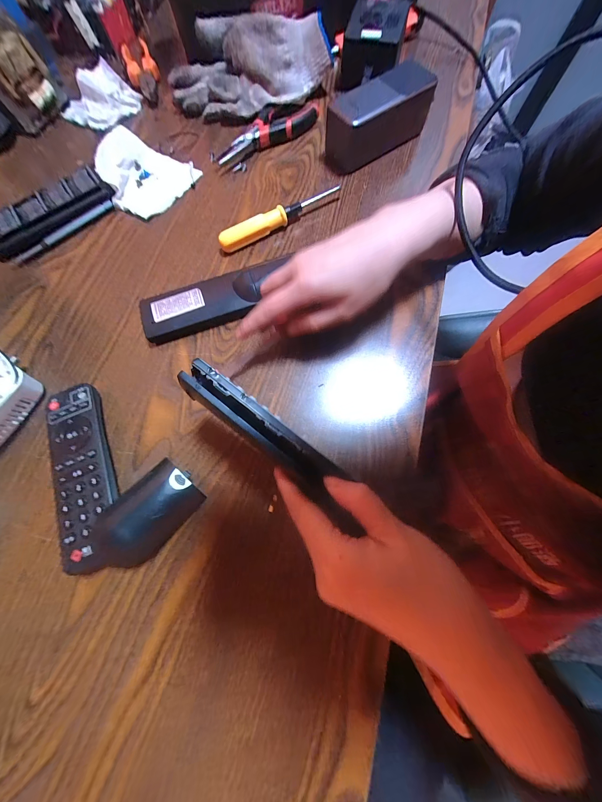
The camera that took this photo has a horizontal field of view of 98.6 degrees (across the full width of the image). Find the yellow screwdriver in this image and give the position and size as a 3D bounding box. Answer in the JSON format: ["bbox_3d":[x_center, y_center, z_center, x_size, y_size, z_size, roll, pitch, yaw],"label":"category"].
[{"bbox_3d":[-0.023,-0.217,0.307,0.156,0.018,0.017,-27,74,-9],"label":"yellow screwdriver"}]

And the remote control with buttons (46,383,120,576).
[{"bbox_3d":[-0.184,0.059,0.224,0.045,0.023,0.155,-24,73,-8],"label":"remote control with buttons"}]

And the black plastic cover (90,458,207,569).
[{"bbox_3d":[-0.123,0.091,0.213,0.050,0.023,0.080,40,76,12],"label":"black plastic cover"}]

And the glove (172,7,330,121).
[{"bbox_3d":[-0.077,-0.487,0.388,0.232,0.081,0.126,-12,73,-1],"label":"glove"}]

